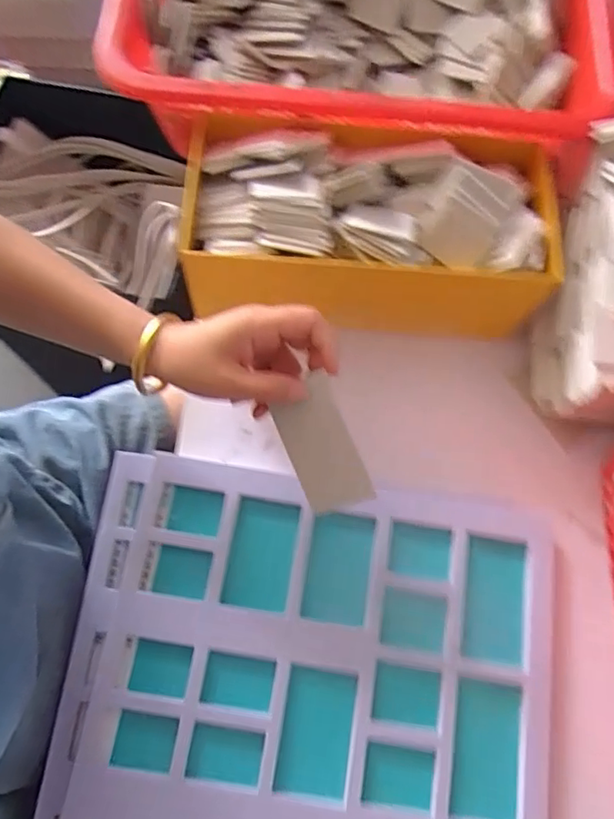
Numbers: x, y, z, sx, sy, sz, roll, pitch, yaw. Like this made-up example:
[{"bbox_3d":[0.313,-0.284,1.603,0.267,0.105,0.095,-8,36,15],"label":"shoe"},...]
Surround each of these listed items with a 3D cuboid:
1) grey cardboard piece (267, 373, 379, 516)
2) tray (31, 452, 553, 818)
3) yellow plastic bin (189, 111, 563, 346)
[{"bbox_3d":[0.008,0.027,0.412,0.052,0.005,0.096,-18,98,22],"label":"grey cardboard piece"},{"bbox_3d":[-0.004,0.273,0.437,0.382,0.044,0.430,8,70,2],"label":"tray"},{"bbox_3d":[0.056,-0.164,0.521,0.320,0.102,0.165,7,71,0],"label":"yellow plastic bin"}]

